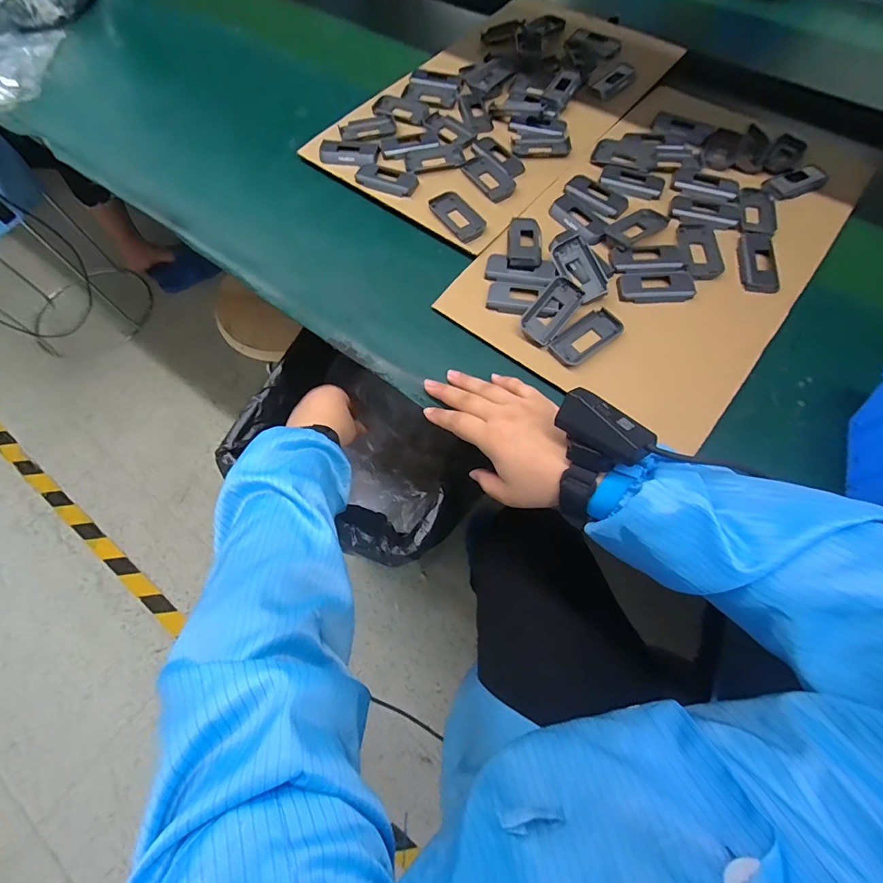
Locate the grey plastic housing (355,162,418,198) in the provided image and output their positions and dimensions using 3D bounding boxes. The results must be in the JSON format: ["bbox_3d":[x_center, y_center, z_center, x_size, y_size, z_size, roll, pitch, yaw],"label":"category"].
[{"bbox_3d":[-0.067,-0.328,0.522,0.074,0.012,0.039,24,70,11],"label":"grey plastic housing"}]

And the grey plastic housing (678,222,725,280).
[{"bbox_3d":[0.289,-0.212,0.464,0.040,0.009,0.083,2,67,2],"label":"grey plastic housing"}]

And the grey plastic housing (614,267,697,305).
[{"bbox_3d":[0.229,-0.166,0.445,0.077,0.011,0.038,0,67,1],"label":"grey plastic housing"}]

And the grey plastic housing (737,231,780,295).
[{"bbox_3d":[0.346,-0.197,0.458,0.037,0.012,0.082,7,67,5],"label":"grey plastic housing"}]

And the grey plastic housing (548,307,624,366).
[{"bbox_3d":[0.148,-0.108,0.429,0.076,0.010,0.040,-37,71,-13],"label":"grey plastic housing"}]

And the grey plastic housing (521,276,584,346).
[{"bbox_3d":[0.114,-0.136,0.437,0.038,0.013,0.076,39,80,2],"label":"grey plastic housing"}]

